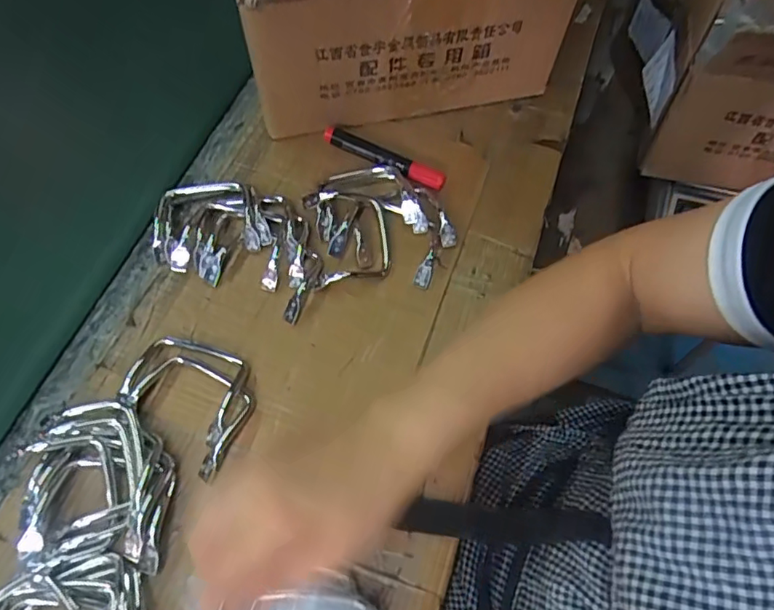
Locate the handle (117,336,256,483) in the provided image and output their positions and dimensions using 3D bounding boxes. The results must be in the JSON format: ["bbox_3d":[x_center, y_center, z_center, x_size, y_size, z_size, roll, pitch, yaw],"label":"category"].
[{"bbox_3d":[-0.164,0.072,0.451,0.108,0.015,0.094,23,64,9],"label":"handle"}]

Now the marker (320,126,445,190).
[{"bbox_3d":[-0.004,-0.151,0.571,0.135,0.014,0.021,25,64,11],"label":"marker"}]

